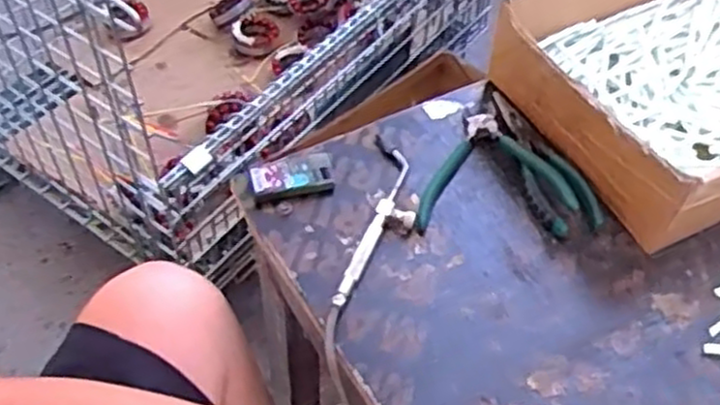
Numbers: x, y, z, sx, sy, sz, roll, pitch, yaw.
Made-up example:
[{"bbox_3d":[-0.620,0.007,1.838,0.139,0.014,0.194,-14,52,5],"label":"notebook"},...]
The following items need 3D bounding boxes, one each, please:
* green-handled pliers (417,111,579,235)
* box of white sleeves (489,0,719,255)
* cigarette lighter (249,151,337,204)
[{"bbox_3d":[0.106,-0.031,0.650,0.128,0.017,0.117,-3,51,-4],"label":"green-handled pliers"},{"bbox_3d":[0.317,-0.118,0.696,0.330,0.092,0.245,-21,55,-18],"label":"box of white sleeves"},{"bbox_3d":[-0.056,-0.020,0.640,0.069,0.020,0.034,-15,53,-14],"label":"cigarette lighter"}]

